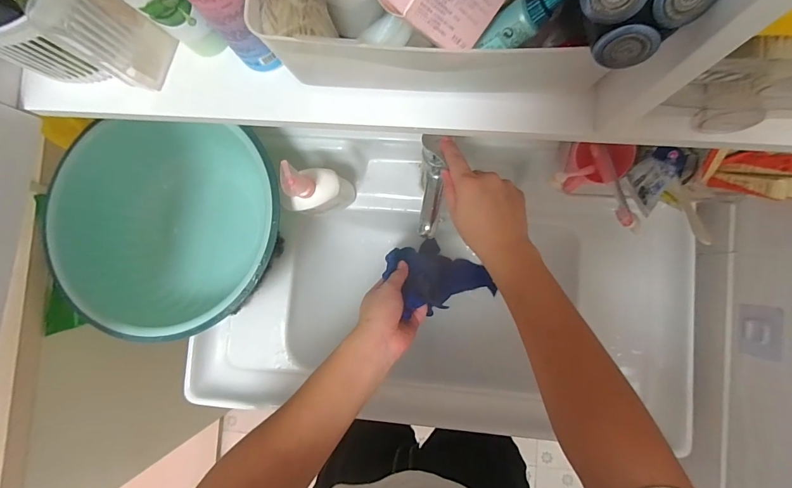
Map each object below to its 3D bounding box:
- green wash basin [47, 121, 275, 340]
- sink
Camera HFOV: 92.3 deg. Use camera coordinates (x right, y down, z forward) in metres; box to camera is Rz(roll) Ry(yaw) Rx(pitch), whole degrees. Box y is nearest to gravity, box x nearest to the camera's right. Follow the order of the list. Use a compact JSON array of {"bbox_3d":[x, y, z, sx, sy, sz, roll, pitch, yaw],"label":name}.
[{"bbox_3d":[-0.325,-0.032,0.597,0.329,0.148,0.317,0,87,5],"label":"green wash basin"},{"bbox_3d":[0.079,0.090,0.704,0.785,0.210,0.496,9,88,6],"label":"sink"}]

